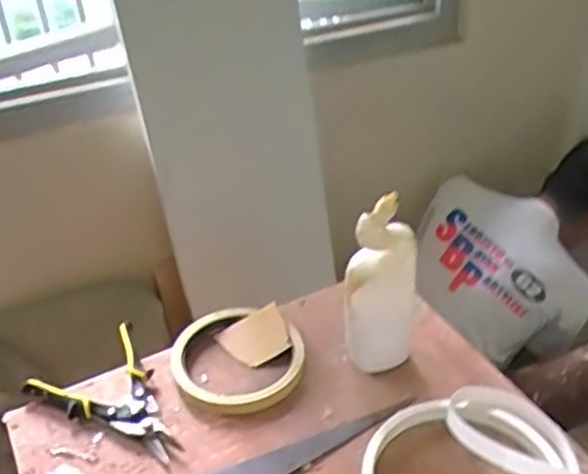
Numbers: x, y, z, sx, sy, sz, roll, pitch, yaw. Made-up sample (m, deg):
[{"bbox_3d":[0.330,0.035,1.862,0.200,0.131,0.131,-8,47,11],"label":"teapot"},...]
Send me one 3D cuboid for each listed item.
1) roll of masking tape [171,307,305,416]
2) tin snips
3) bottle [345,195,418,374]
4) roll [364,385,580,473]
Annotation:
[{"bbox_3d":[-0.079,0.168,0.964,0.179,0.025,0.166,-2,37,1],"label":"roll of masking tape"},{"bbox_3d":[-0.229,0.211,0.910,0.150,0.032,0.220,-30,45,-32],"label":"tin snips"},{"bbox_3d":[0.112,0.069,0.892,0.087,0.253,0.068,5,38,10],"label":"bottle"},{"bbox_3d":[0.226,0.256,0.794,0.295,0.065,0.211,-10,38,-10],"label":"roll"}]

